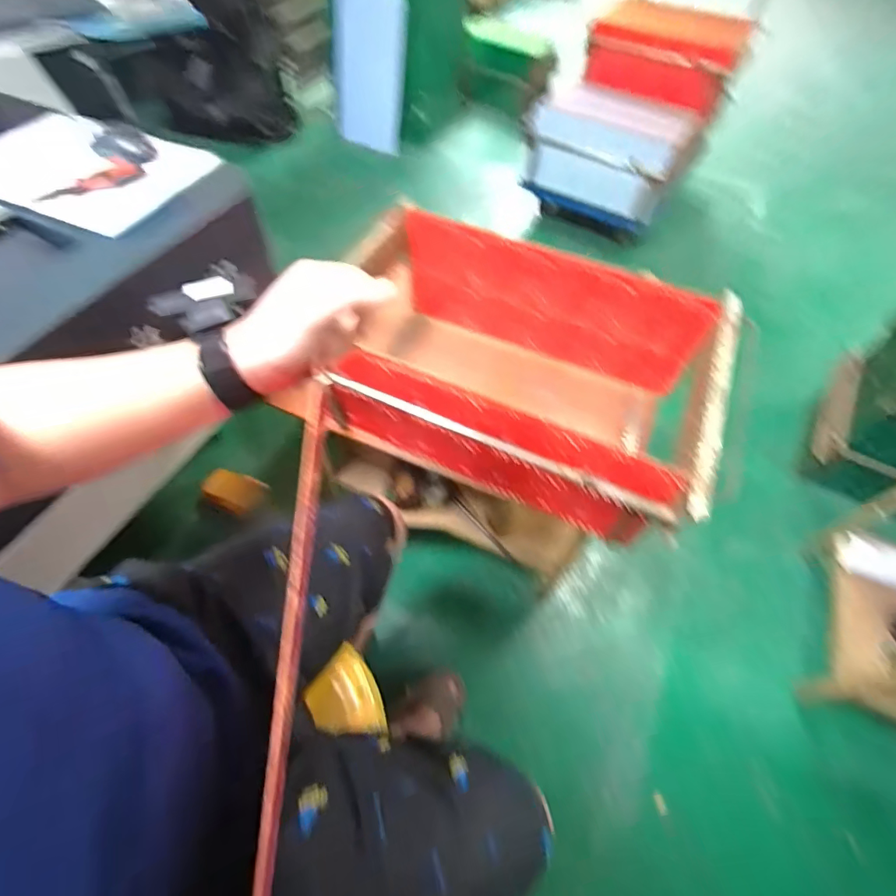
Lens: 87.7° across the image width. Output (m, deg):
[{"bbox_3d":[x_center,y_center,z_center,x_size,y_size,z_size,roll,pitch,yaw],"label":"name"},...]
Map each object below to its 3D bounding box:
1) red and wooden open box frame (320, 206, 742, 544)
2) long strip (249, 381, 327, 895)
[{"bbox_3d":[0.095,-0.108,0.776,0.577,0.265,0.364,22,60,11],"label":"red and wooden open box frame"},{"bbox_3d":[-0.088,0.129,0.253,0.010,0.010,0.345,1,69,-2],"label":"long strip"}]

